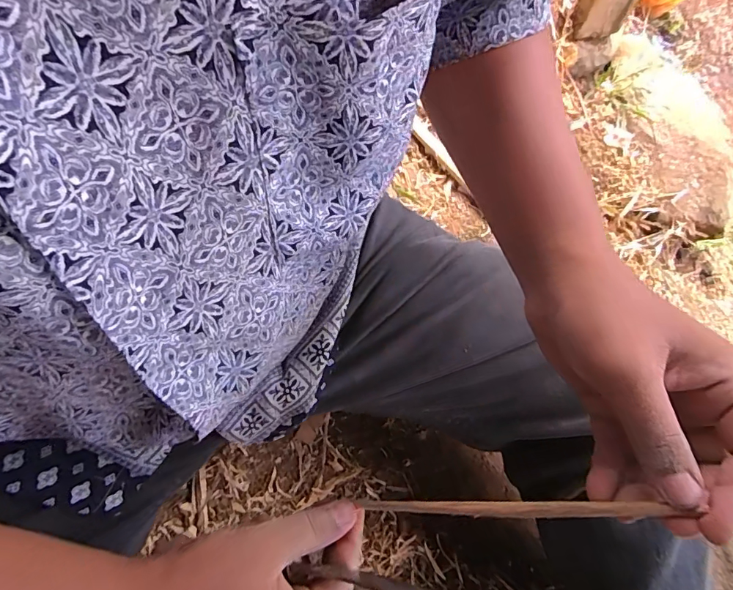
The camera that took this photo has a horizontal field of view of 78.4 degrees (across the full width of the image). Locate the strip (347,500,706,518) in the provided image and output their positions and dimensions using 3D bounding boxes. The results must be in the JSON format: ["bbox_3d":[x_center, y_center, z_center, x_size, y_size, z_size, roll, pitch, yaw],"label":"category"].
[{"bbox_3d":[0.066,0.121,0.254,0.166,0.007,0.008,-16,56,32],"label":"strip"}]

